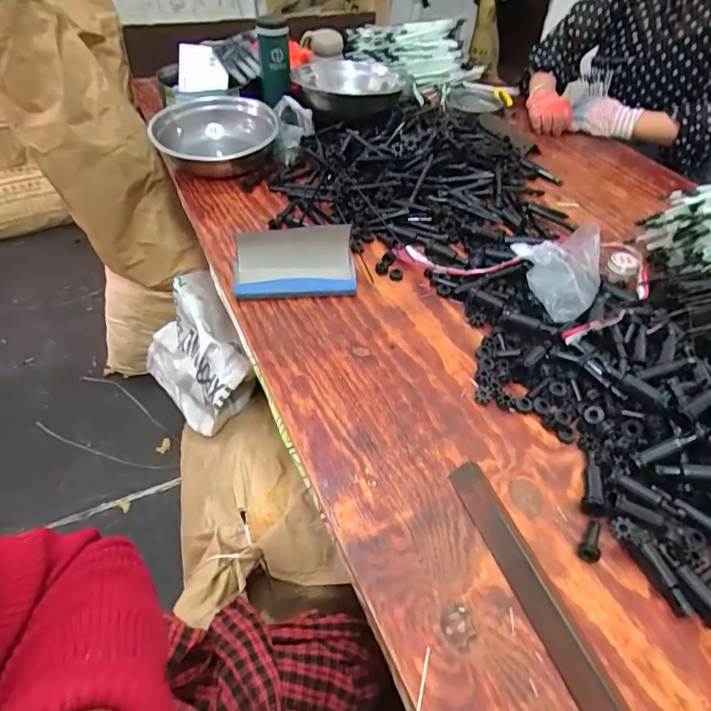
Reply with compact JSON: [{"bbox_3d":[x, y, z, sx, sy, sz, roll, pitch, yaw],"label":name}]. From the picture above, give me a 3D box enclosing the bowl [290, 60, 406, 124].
[{"bbox_3d":[-0.015,-0.505,0.923,0.210,0.064,0.213,0,50,0],"label":"bowl"}]

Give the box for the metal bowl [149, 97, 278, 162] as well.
[{"bbox_3d":[-0.257,-0.400,0.892,0.219,0.067,0.246,-12,51,-9],"label":"metal bowl"}]

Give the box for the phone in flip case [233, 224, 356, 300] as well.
[{"bbox_3d":[-0.083,-0.126,0.653,0.163,0.051,0.088,-3,47,-6],"label":"phone in flip case"}]

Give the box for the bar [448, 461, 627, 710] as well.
[{"bbox_3d":[0.152,0.203,0.386,0.032,0.015,0.261,-17,52,-13],"label":"bar"}]

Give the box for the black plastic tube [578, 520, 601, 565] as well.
[{"bbox_3d":[0.211,0.163,0.429,0.016,0.018,0.042,25,40,20],"label":"black plastic tube"}]

